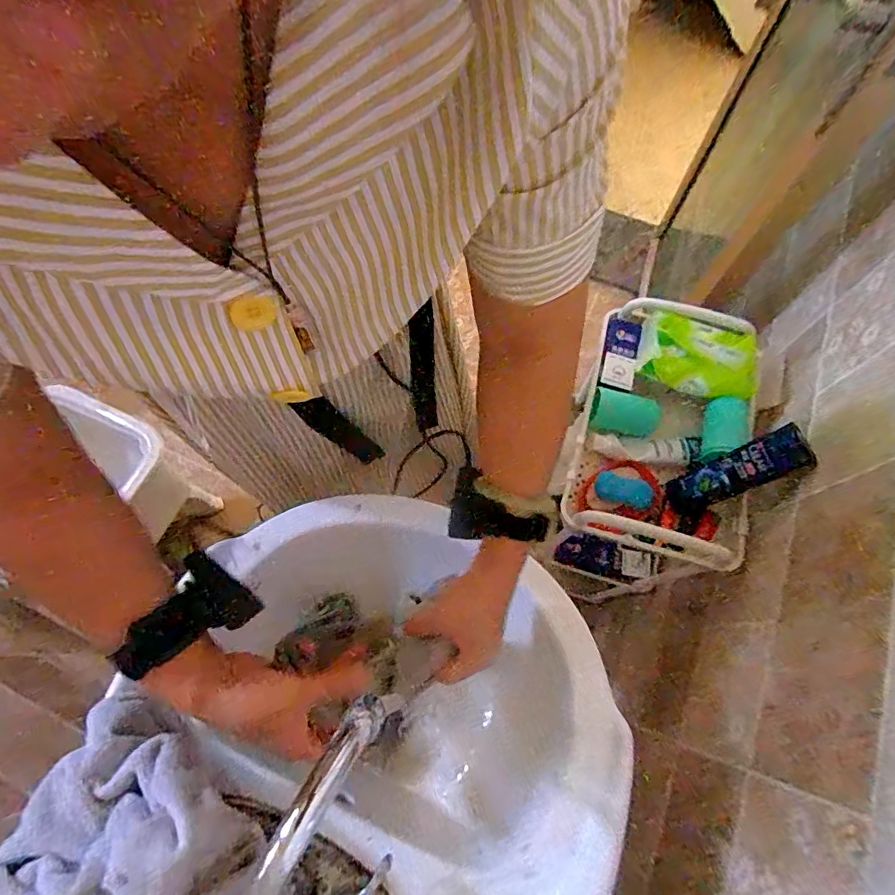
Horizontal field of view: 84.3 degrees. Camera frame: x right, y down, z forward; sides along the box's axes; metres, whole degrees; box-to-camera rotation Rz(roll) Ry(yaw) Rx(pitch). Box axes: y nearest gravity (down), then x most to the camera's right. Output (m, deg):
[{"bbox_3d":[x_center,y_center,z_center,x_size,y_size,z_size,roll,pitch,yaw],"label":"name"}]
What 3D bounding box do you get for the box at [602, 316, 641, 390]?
[{"bbox_3d":[0.262,-0.145,0.748,0.045,0.028,0.110,11,68,3],"label":"box"}]

